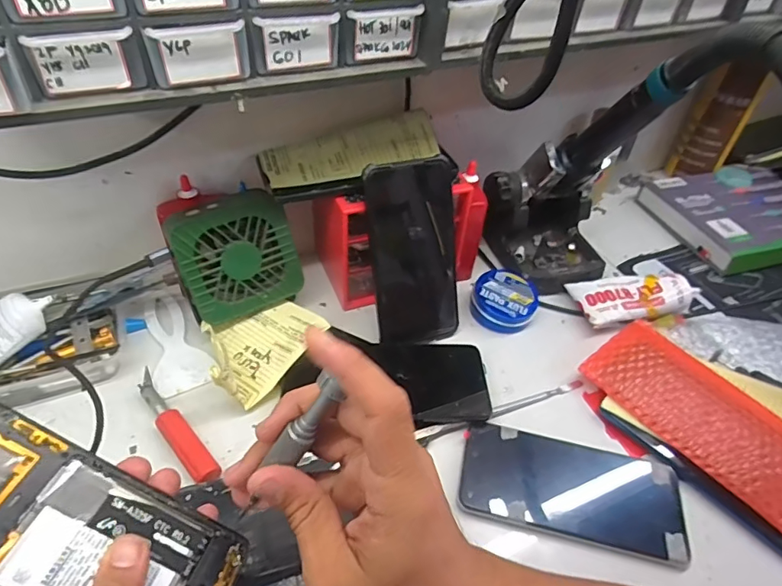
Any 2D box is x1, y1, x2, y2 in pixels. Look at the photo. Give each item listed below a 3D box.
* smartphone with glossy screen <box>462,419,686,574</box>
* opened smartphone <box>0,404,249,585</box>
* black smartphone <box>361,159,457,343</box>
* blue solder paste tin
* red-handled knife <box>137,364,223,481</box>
[{"bbox_3d":[0.133,0.143,0.372,0.157,0.006,0.076,12,45,7],"label":"smartphone with glossy screen"},{"bbox_3d":[-0.152,0.121,0.247,0.156,0.007,0.072,34,47,-14],"label":"opened smartphone"},{"bbox_3d":[0.022,-0.033,0.437,0.078,0.157,0.010,-14,21,-19],"label":"black smartphone"},{"bbox_3d":[0.113,0.007,0.501,0.062,0.025,0.066,2,45,-2],"label":"blue solder paste tin"},{"bbox_3d":[-0.168,0.102,0.387,0.019,0.023,0.123,-32,55,-31],"label":"red-handled knife"}]

